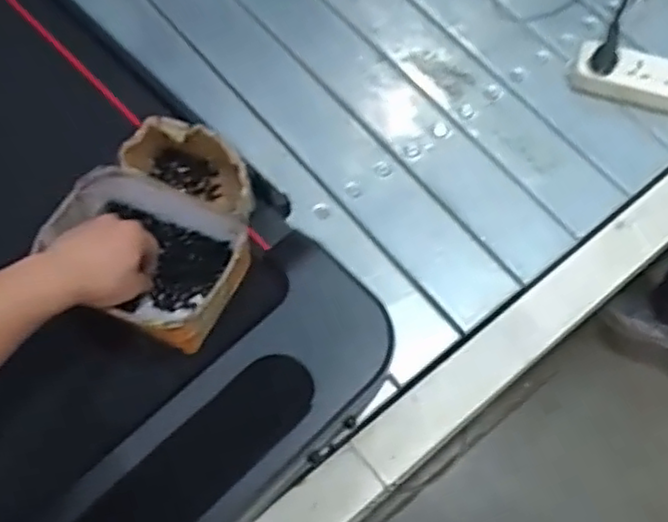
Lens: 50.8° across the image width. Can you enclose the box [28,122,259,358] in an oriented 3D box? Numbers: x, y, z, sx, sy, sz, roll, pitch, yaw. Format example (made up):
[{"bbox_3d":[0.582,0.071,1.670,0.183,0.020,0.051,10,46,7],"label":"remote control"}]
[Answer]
[{"bbox_3d":[-0.167,-0.030,0.721,0.190,0.073,0.214,31,70,14],"label":"box"}]

